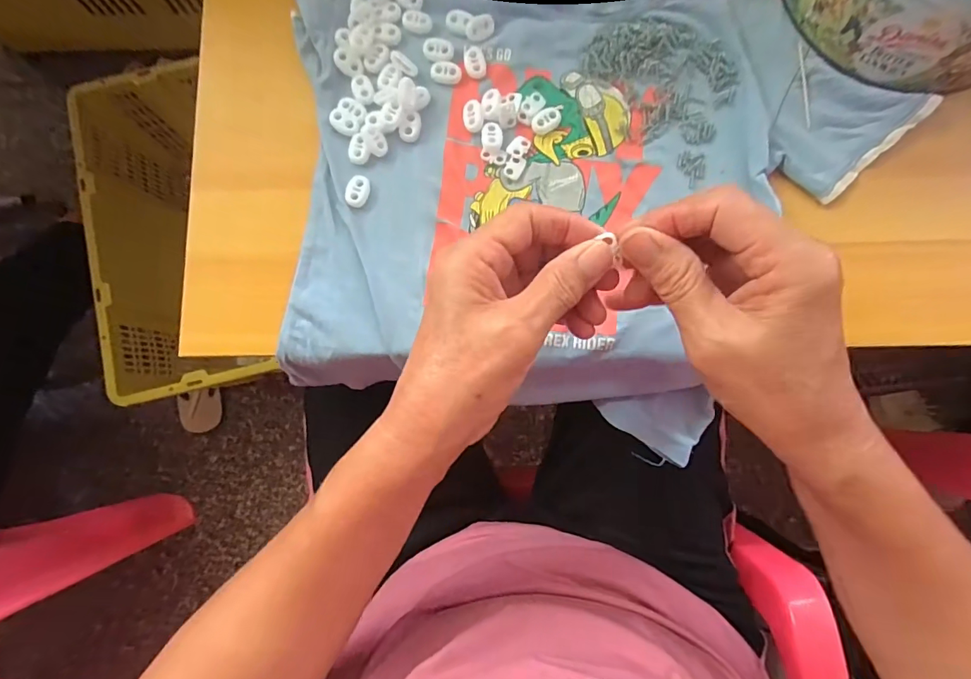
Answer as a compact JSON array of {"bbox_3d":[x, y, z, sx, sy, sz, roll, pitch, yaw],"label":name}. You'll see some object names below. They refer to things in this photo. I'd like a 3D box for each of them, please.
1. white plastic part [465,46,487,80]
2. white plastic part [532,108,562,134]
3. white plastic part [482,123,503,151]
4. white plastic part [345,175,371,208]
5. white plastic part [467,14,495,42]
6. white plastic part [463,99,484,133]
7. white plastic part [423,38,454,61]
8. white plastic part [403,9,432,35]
[{"bbox_3d":[-0.007,-0.203,0.328,0.014,0.004,0.024,-10,83,-1],"label":"white plastic part"},{"bbox_3d":[0.044,-0.159,0.325,0.024,0.004,0.014,-28,84,-3],"label":"white plastic part"},{"bbox_3d":[0.005,-0.145,0.321,0.015,0.004,0.021,0,83,0],"label":"white plastic part"},{"bbox_3d":[-0.090,-0.105,0.317,0.015,0.005,0.023,13,83,1],"label":"white plastic part"},{"bbox_3d":[-0.003,-0.231,0.333,0.022,0.004,0.015,-21,84,-3],"label":"white plastic part"},{"bbox_3d":[-0.009,-0.160,0.322,0.014,0.006,0.023,-4,83,-1],"label":"white plastic part"},{"bbox_3d":[-0.034,-0.213,0.329,0.022,0.004,0.017,3,83,0],"label":"white plastic part"},{"bbox_3d":[-0.051,-0.237,0.336,0.022,0.004,0.016,12,83,1],"label":"white plastic part"}]

